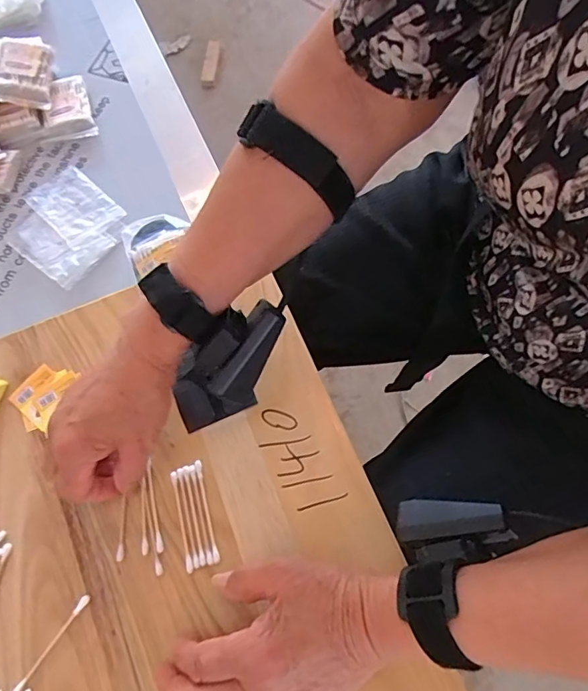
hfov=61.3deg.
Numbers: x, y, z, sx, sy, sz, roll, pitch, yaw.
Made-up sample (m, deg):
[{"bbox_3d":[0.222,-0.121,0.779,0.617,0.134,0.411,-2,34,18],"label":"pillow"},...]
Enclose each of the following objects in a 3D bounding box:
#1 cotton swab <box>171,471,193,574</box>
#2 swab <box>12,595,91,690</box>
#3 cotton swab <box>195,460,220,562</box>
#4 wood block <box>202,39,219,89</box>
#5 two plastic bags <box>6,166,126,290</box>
[{"bbox_3d":[-0.082,0.127,0.361,0.005,0.004,0.071,-15,67,-3],"label":"cotton swab"},{"bbox_3d":[-0.166,0.203,0.337,0.007,0.004,0.070,32,73,15],"label":"swab"},{"bbox_3d":[-0.064,0.120,0.364,0.005,0.004,0.072,-15,67,-3],"label":"cotton swab"},{"bbox_3d":[-0.208,-0.706,1.243,0.033,0.017,0.162,1,71,3],"label":"wood block"},{"bbox_3d":[-0.244,-0.131,0.532,0.129,0.007,0.107,42,77,15],"label":"two plastic bags"}]

